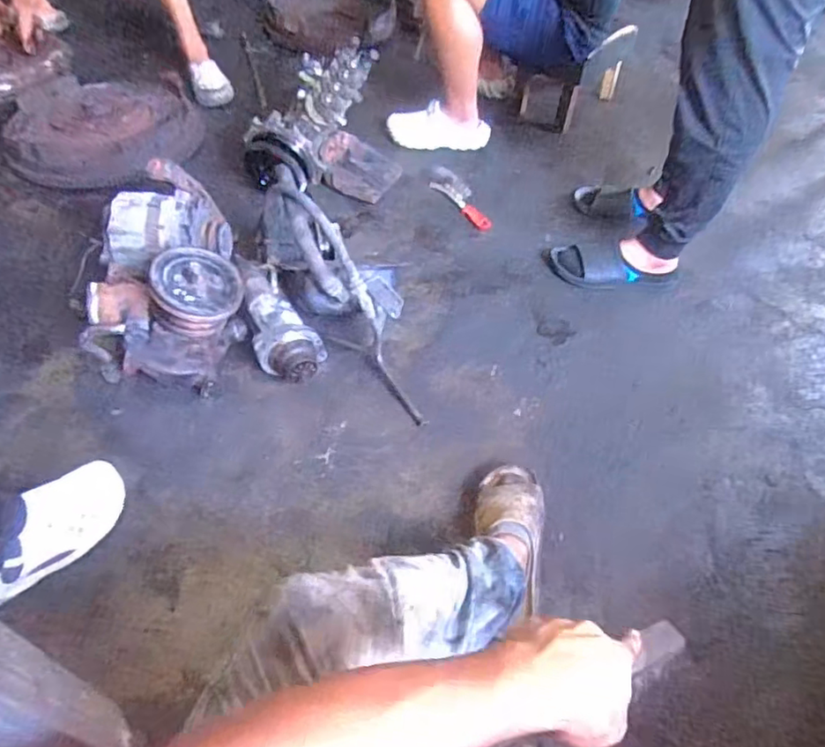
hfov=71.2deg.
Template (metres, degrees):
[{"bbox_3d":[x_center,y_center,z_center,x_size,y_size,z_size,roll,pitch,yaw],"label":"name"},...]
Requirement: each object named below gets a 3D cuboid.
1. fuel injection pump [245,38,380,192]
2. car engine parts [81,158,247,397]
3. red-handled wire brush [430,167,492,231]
[{"bbox_3d":[-0.241,-0.633,1.389,0.184,0.152,0.382,35,86,20],"label":"fuel injection pump"},{"bbox_3d":[-0.457,-0.189,1.095,0.267,0.208,0.376,-5,50,-9],"label":"car engine parts"},{"bbox_3d":[0.136,-0.457,1.506,0.074,0.034,0.231,-31,61,-26],"label":"red-handled wire brush"}]

